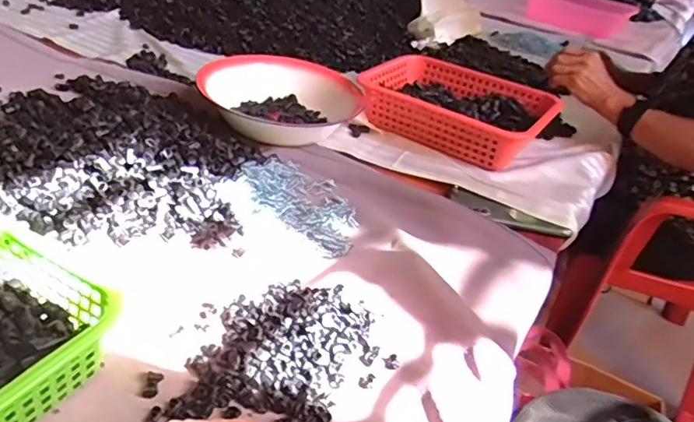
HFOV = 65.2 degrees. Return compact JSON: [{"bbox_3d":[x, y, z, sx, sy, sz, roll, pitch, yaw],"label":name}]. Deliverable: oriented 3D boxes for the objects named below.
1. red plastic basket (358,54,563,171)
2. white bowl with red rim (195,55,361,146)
[{"bbox_3d":[0.176,-0.187,0.942,0.323,0.074,0.254,22,37,23],"label":"red plastic basket"},{"bbox_3d":[-0.101,-0.192,0.881,0.203,0.071,0.205,25,38,26],"label":"white bowl with red rim"}]

